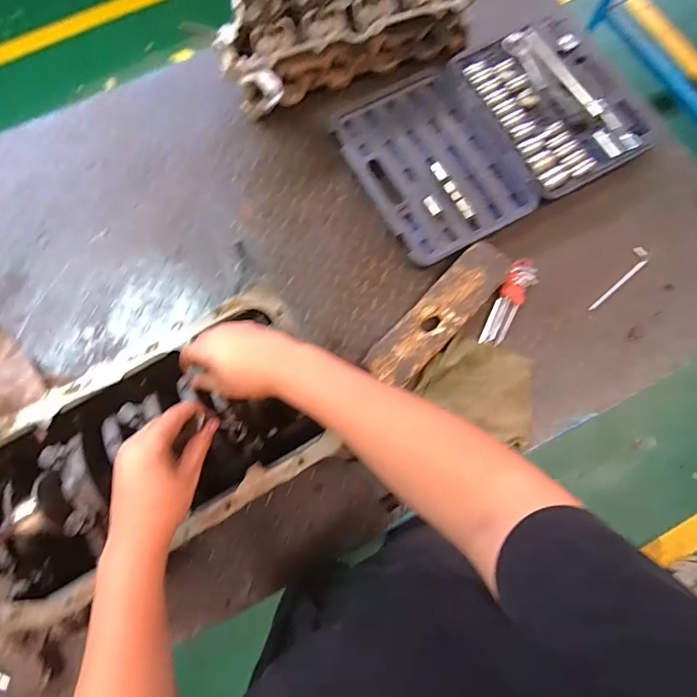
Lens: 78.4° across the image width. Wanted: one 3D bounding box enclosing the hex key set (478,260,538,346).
[{"bbox_3d":[0.304,-0.091,0.805,0.050,0.025,0.200,32,79,7],"label":"hex key set"}]

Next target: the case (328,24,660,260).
[{"bbox_3d":[0.287,-0.440,0.878,0.578,0.045,0.385,-29,78,-6],"label":"case"}]

